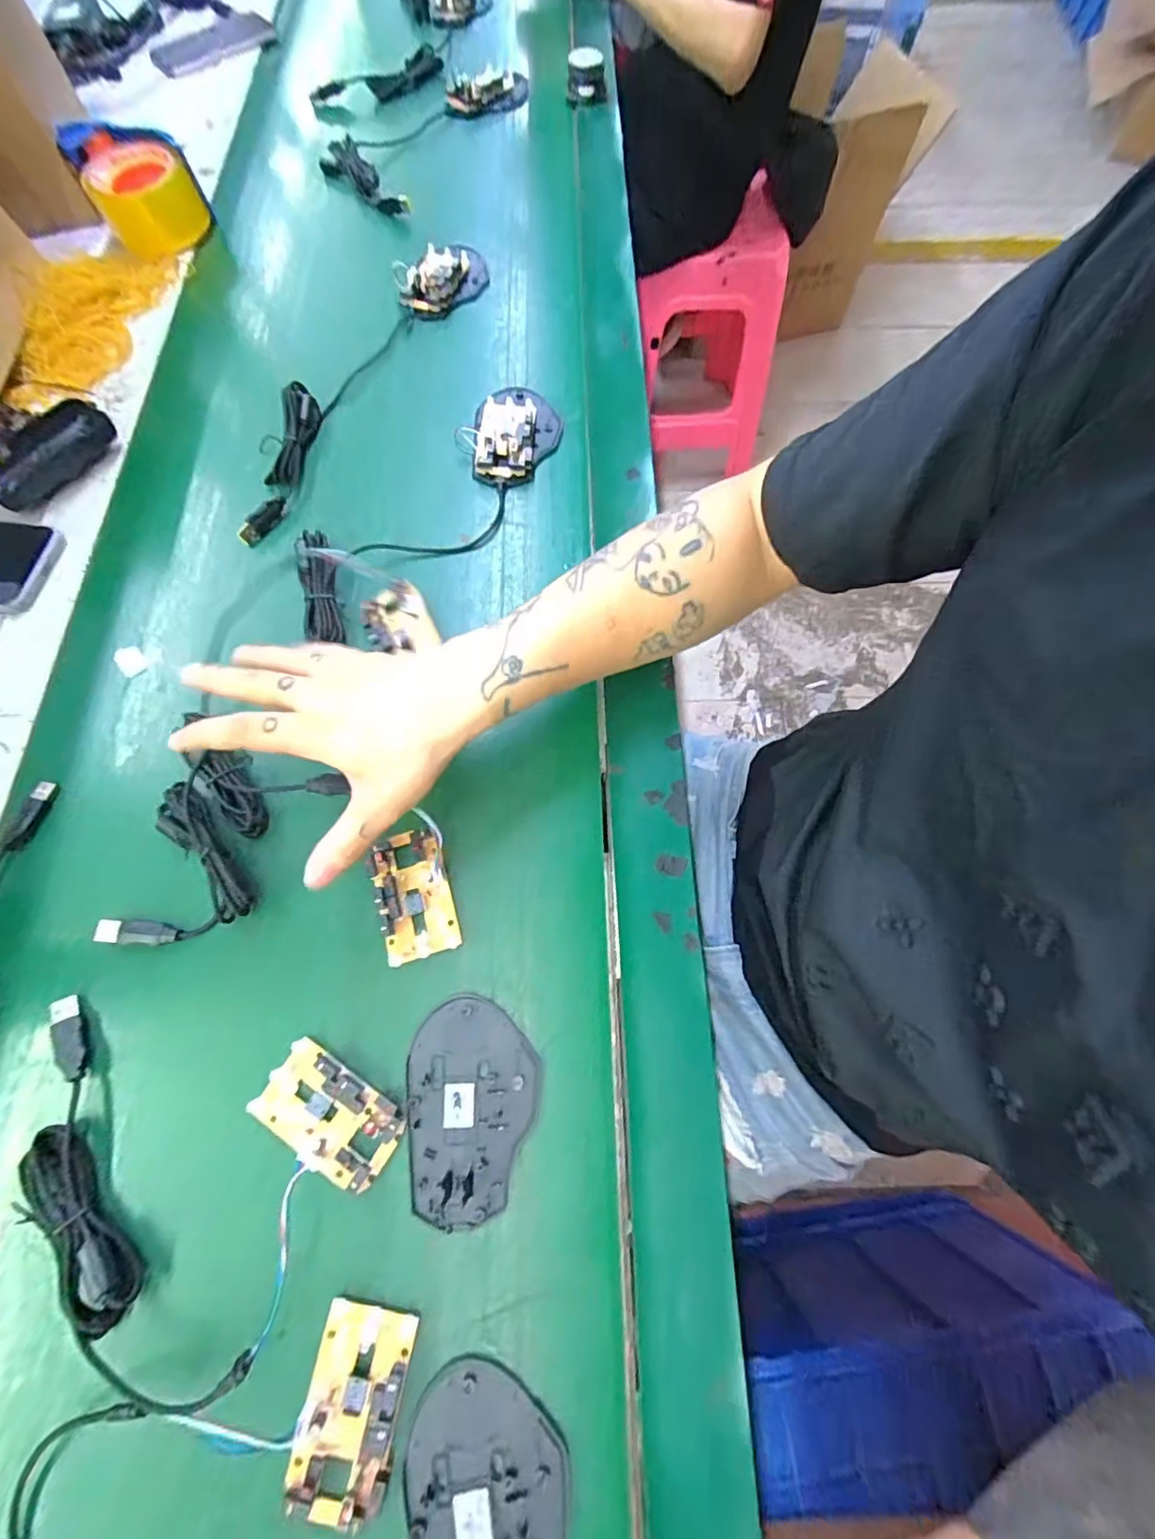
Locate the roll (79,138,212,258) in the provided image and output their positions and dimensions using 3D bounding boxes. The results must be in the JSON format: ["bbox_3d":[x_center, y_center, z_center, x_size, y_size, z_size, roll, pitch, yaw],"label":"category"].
[{"bbox_3d":[-0.465,-0.616,0.613,0.096,0.055,0.110,-33,74,-11],"label":"roll"}]

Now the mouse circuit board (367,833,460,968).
[{"bbox_3d":[-0.102,0.075,0.353,0.044,0.015,0.079,-16,69,-5],"label":"mouse circuit board"}]

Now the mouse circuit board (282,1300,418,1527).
[{"bbox_3d":[-0.107,0.303,0.268,0.046,0.011,0.075,10,69,5],"label":"mouse circuit board"}]

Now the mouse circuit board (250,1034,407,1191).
[{"bbox_3d":[-0.136,0.189,0.312,0.078,0.010,0.044,30,72,12],"label":"mouse circuit board"}]

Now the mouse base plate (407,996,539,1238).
[{"bbox_3d":[-0.060,0.186,0.316,0.071,0.004,0.106,4,69,2],"label":"mouse base plate"}]

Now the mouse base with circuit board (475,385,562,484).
[{"bbox_3d":[-0.051,-0.291,0.488,0.072,0.019,0.108,-2,70,0],"label":"mouse base with circuit board"}]

